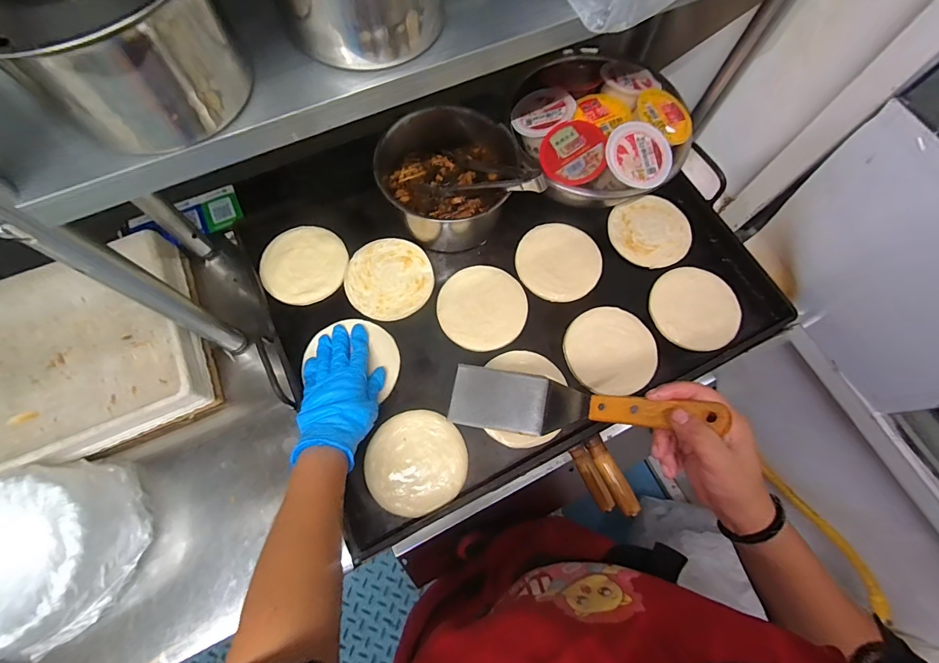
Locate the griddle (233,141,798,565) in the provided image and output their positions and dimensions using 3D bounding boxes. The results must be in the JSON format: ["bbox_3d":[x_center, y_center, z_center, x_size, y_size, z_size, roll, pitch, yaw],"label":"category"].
[{"bbox_3d":[0.042,-0.116,0.614,0.670,0.063,0.576,-25,73,-8],"label":"griddle"}]

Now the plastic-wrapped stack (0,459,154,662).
[{"bbox_3d":[-0.465,0.242,0.442,0.190,0.097,0.173,-30,75,-12],"label":"plastic-wrapped stack"}]

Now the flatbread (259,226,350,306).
[{"bbox_3d":[-0.238,-0.098,0.593,0.116,0.011,0.123,0,75,-1],"label":"flatbread"}]

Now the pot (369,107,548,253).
[{"bbox_3d":[-0.023,-0.210,0.577,0.190,0.114,0.154,-19,73,-6],"label":"pot"}]

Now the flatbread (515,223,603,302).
[{"bbox_3d":[0.133,-0.104,0.608,0.120,0.005,0.120,0,72,0],"label":"flatbread"}]

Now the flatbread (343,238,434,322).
[{"bbox_3d":[-0.115,-0.077,0.589,0.120,0.008,0.123,0,72,0],"label":"flatbread"}]

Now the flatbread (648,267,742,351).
[{"bbox_3d":[0.322,-0.033,0.588,0.123,0.010,0.116,0,72,0],"label":"flatbread"}]

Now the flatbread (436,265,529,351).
[{"bbox_3d":[0.018,-0.034,0.580,0.121,0.006,0.122,-1,74,3],"label":"flatbread"}]

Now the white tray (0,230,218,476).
[{"bbox_3d":[-0.545,0.043,0.515,0.399,0.072,0.265,-20,73,-7],"label":"white tray"}]

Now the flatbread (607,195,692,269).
[{"bbox_3d":[0.275,-0.153,0.627,0.116,0.010,0.116,-17,72,-6],"label":"flatbread"}]

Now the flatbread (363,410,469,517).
[{"bbox_3d":[-0.066,0.161,0.510,0.122,0.007,0.119,0,72,0],"label":"flatbread"}]

